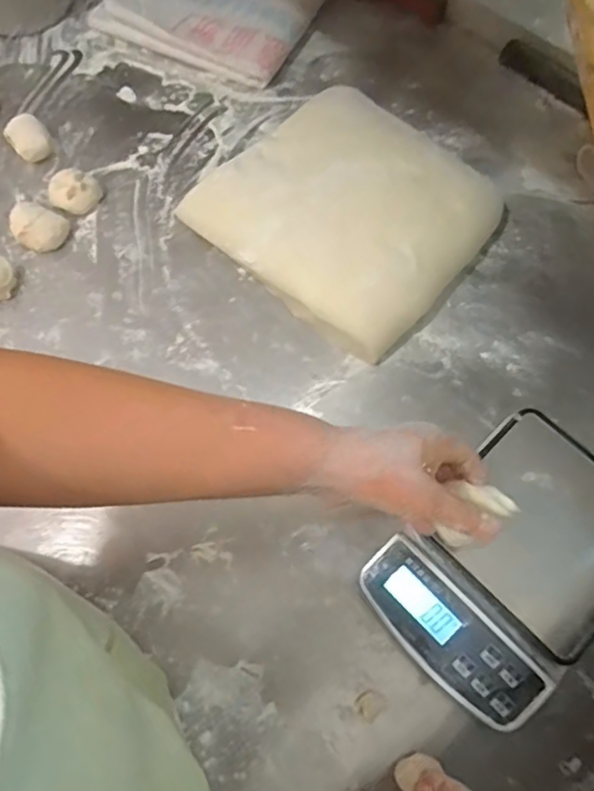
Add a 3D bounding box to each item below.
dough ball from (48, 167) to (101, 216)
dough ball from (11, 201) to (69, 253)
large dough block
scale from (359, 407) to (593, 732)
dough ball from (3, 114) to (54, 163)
[{"bbox_3d":[-0.242,-0.221,0.623,0.051,0.028,0.044,-16,69,-4],"label":"dough ball"},{"bbox_3d":[-0.273,-0.177,0.604,0.052,0.033,0.041,23,71,10],"label":"dough ball"},{"bbox_3d":[0.043,-0.192,0.587,0.267,0.064,0.228,37,74,14],"label":"large dough block"},{"bbox_3d":[0.171,0.133,0.465,0.215,0.054,0.157,-42,74,-13],"label":"scale"},{"bbox_3d":[-0.301,-0.289,0.645,0.042,0.026,0.042,-1,69,1],"label":"dough ball"}]

